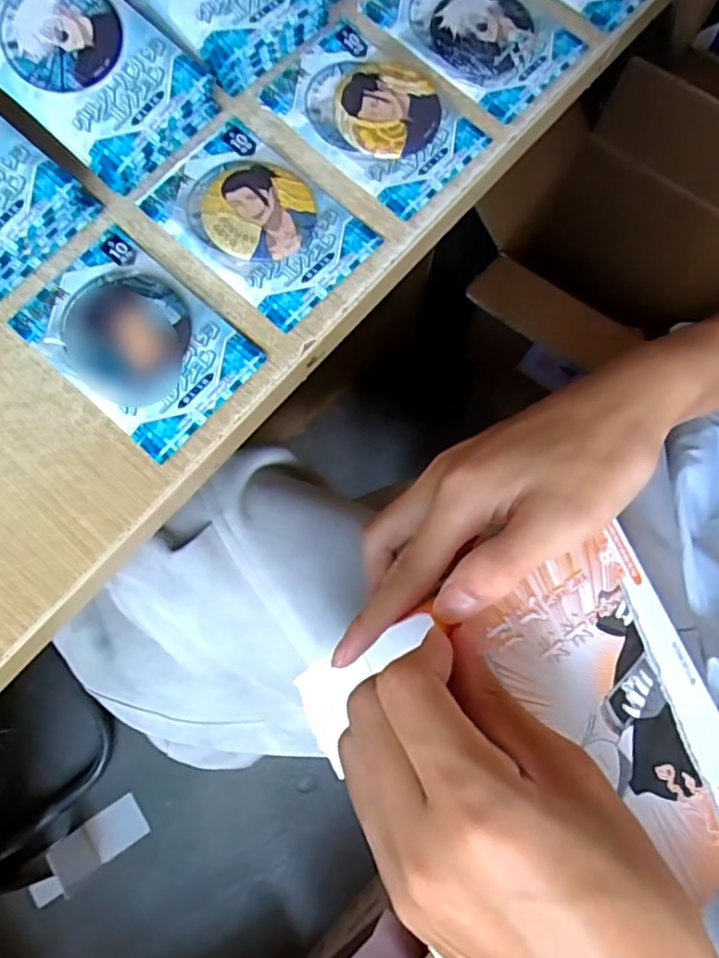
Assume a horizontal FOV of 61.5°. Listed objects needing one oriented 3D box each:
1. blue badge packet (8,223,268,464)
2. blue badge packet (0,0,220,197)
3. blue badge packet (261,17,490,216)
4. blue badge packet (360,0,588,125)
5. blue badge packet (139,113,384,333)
[{"bbox_3d":[-0.104,-0.067,0.282,0.105,0.010,0.072,41,80,8],"label":"blue badge packet"},{"bbox_3d":[-0.133,-0.199,0.292,0.103,0.020,0.070,41,86,-4],"label":"blue badge packet"},{"bbox_3d":[0.008,-0.190,0.312,0.104,0.009,0.071,41,80,8],"label":"blue badge packet"},{"bbox_3d":[0.060,-0.243,0.324,0.105,0.010,0.072,43,81,9],"label":"blue badge packet"},{"bbox_3d":[-0.051,-0.129,0.295,0.105,0.008,0.068,41,80,8],"label":"blue badge packet"}]

